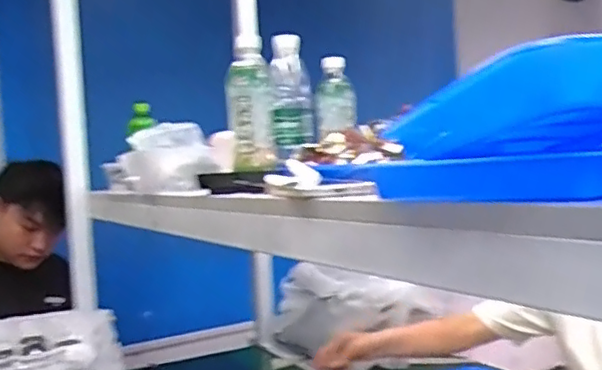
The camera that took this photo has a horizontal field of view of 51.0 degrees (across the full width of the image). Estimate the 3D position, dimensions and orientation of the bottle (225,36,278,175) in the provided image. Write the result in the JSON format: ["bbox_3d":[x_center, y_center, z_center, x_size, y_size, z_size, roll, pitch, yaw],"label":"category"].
[{"bbox_3d":[-0.071,-0.106,0.883,0.062,0.172,0.064,-5,1,0],"label":"bottle"}]

